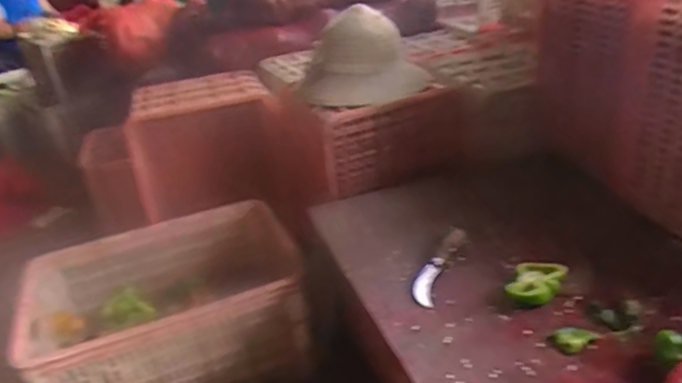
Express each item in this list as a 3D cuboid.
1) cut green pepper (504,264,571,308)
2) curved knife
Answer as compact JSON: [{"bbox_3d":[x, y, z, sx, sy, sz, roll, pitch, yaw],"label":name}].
[{"bbox_3d":[0.278,0.129,0.776,0.065,0.030,0.072,13,34,33],"label":"cut green pepper"},{"bbox_3d":[0.154,0.108,0.845,0.042,0.012,0.205,8,32,26],"label":"curved knife"}]

